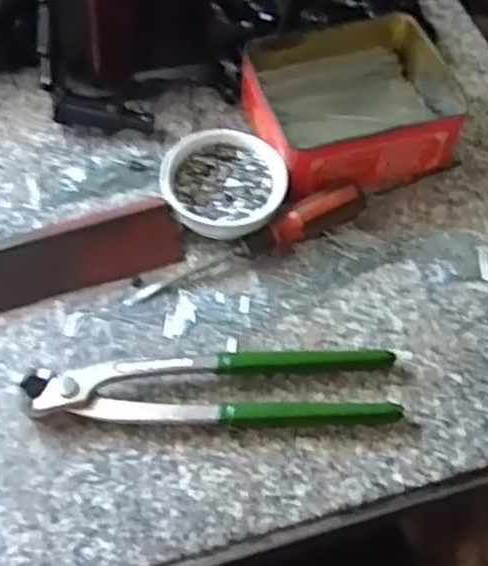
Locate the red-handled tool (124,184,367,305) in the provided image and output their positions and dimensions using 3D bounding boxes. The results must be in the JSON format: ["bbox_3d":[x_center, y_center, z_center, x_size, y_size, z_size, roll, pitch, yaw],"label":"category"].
[{"bbox_3d":[0.003,-0.023,0.458,0.152,0.020,0.017,-24,62,-16],"label":"red-handled tool"}]

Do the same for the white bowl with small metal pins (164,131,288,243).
[{"bbox_3d":[-0.012,-0.059,0.478,0.072,0.022,0.075,1,58,-1],"label":"white bowl with small metal pins"}]

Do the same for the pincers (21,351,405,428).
[{"bbox_3d":[-0.014,0.055,0.414,0.191,0.021,0.041,-1,58,-3],"label":"pincers"}]

